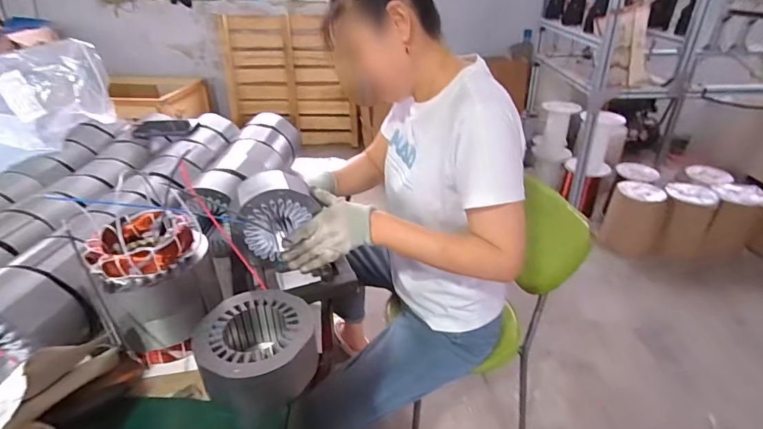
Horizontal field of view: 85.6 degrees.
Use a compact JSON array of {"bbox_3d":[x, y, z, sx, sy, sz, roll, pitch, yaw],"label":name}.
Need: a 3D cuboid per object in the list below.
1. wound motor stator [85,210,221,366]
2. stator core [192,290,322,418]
[{"bbox_3d":[-0.325,0.103,0.603,0.151,0.176,0.138,-16,34,-27],"label":"wound motor stator"},{"bbox_3d":[-0.172,0.187,0.573,0.150,0.083,0.159,-20,36,-33],"label":"stator core"}]

